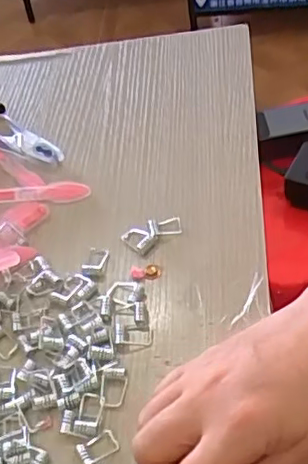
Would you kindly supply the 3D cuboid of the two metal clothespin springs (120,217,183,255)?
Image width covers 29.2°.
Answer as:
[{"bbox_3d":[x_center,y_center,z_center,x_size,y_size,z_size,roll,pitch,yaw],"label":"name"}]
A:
[{"bbox_3d":[0.000,-0.001,0.404,0.041,0.007,0.022,-23,51,-6],"label":"two metal clothespin springs"}]

